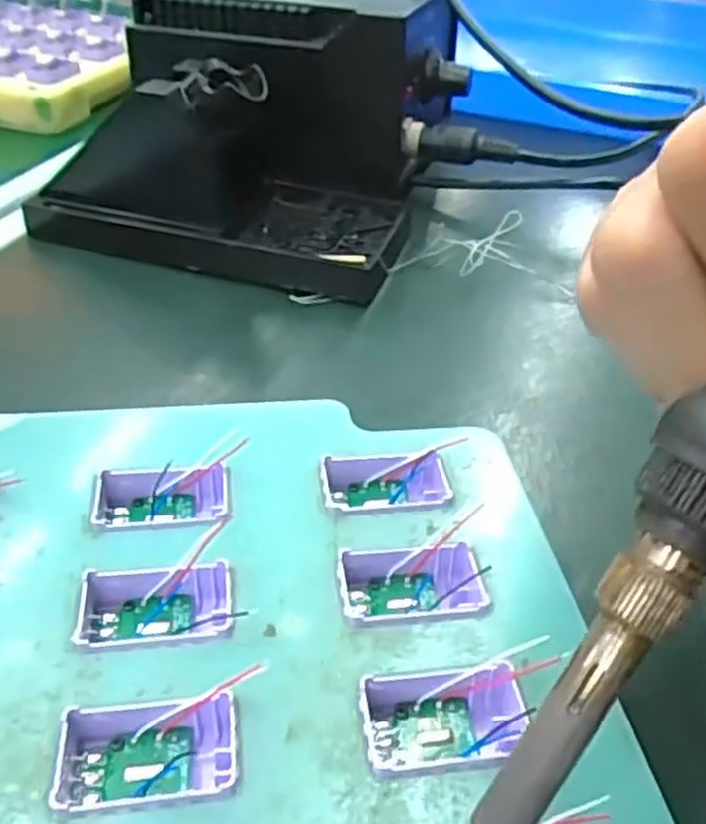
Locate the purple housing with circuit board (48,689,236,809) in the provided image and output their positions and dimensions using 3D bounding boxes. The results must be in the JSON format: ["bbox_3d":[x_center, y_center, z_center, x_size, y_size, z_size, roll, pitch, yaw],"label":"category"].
[{"bbox_3d":[-0.038,0.063,0.144,0.031,0.012,0.021,-3,38,-9],"label":"purple housing with circuit board"}]

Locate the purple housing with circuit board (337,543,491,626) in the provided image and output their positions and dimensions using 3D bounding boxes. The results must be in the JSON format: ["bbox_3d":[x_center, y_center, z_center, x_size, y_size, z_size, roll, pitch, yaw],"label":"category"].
[{"bbox_3d":[0.013,0.040,0.177,0.032,0.011,0.023,-2,37,-7],"label":"purple housing with circuit board"}]

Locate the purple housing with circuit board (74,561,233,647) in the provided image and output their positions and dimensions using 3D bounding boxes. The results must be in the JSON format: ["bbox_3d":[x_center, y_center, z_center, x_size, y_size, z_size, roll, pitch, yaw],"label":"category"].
[{"bbox_3d":[-0.042,0.043,0.169,0.031,0.012,0.022,-4,38,-9],"label":"purple housing with circuit board"}]

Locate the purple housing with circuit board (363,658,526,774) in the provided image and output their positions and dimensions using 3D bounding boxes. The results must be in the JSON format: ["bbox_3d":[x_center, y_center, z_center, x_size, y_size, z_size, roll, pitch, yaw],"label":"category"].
[{"bbox_3d":[0.017,0.060,0.150,0.031,0.010,0.020,-2,37,-7],"label":"purple housing with circuit board"}]

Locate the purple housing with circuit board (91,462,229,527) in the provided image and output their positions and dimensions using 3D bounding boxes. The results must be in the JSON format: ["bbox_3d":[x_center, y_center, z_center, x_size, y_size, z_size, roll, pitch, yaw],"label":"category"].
[{"bbox_3d":[-0.047,0.023,0.194,0.032,0.012,0.020,-5,40,-13],"label":"purple housing with circuit board"}]

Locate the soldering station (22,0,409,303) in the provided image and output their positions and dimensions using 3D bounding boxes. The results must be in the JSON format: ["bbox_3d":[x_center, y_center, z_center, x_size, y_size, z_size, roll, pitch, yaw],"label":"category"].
[{"bbox_3d":[-0.055,-0.123,0.343,0.151,0.088,0.107,10,39,6],"label":"soldering station"}]

